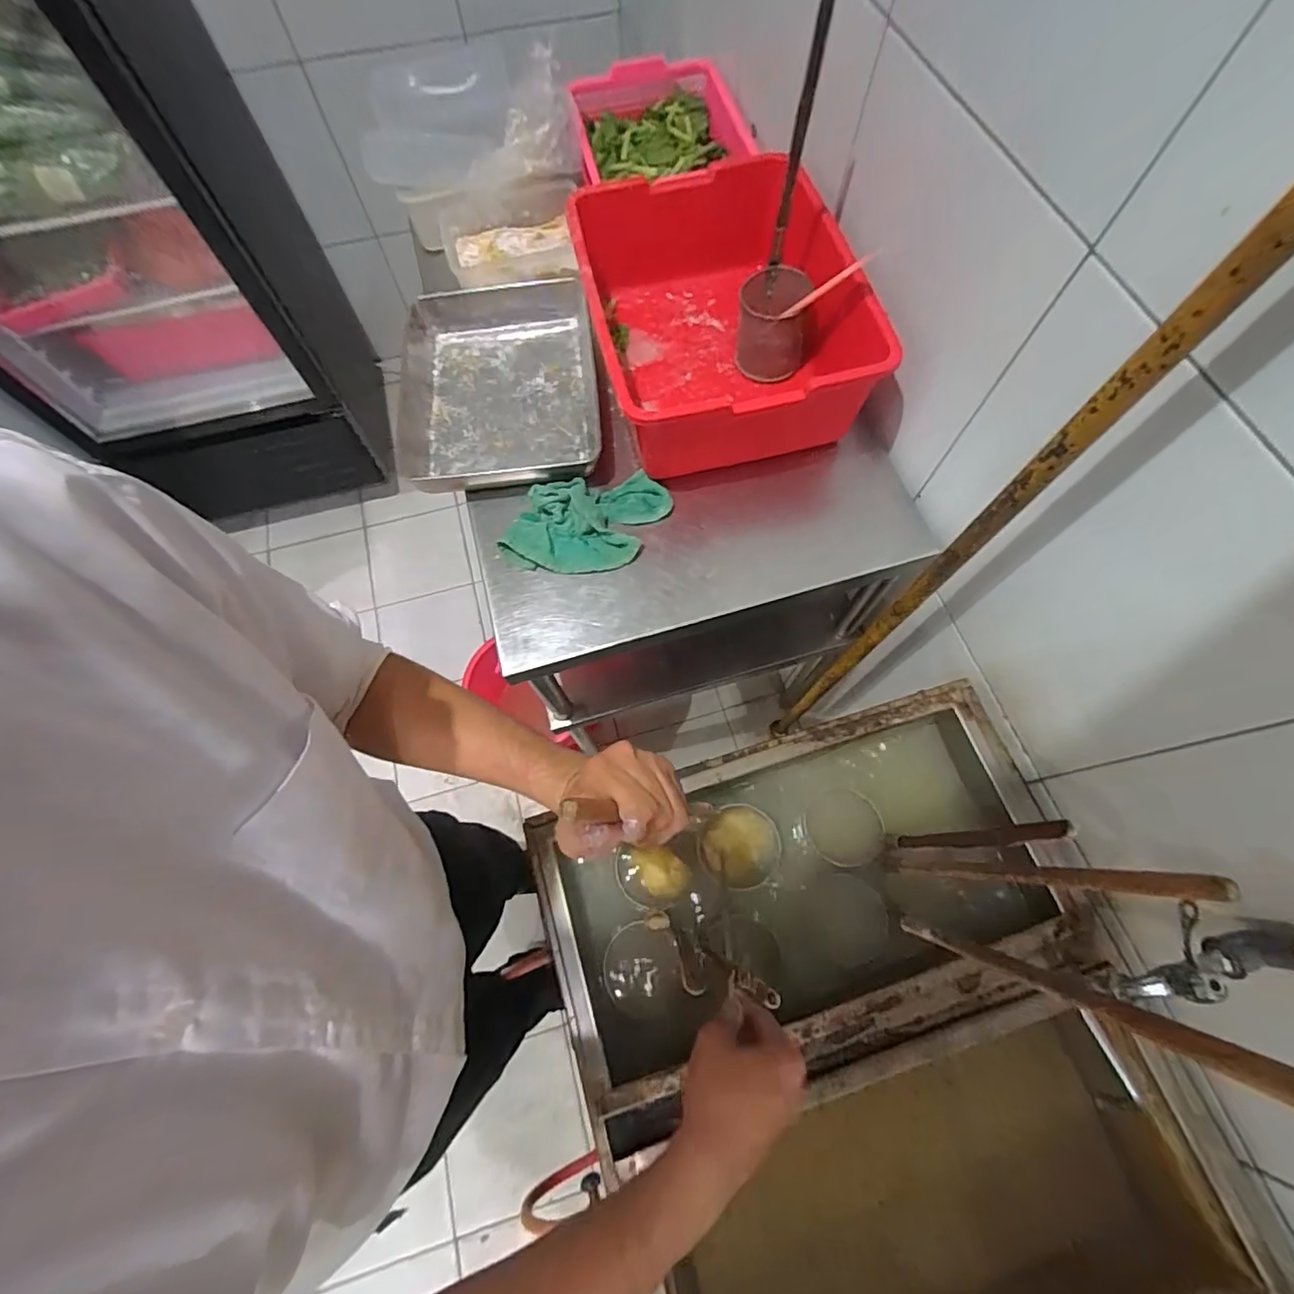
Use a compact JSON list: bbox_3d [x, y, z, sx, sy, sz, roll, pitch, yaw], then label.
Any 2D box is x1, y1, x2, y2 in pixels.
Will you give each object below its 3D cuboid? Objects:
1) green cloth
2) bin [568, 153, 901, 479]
[{"bbox_3d":[-0.083,-0.170,0.750,0.239,0.043,0.128,-12,69,-4],"label":"green cloth"},{"bbox_3d":[0.098,-0.464,0.793,0.351,0.162,0.437,-9,69,-3],"label":"bin"}]

